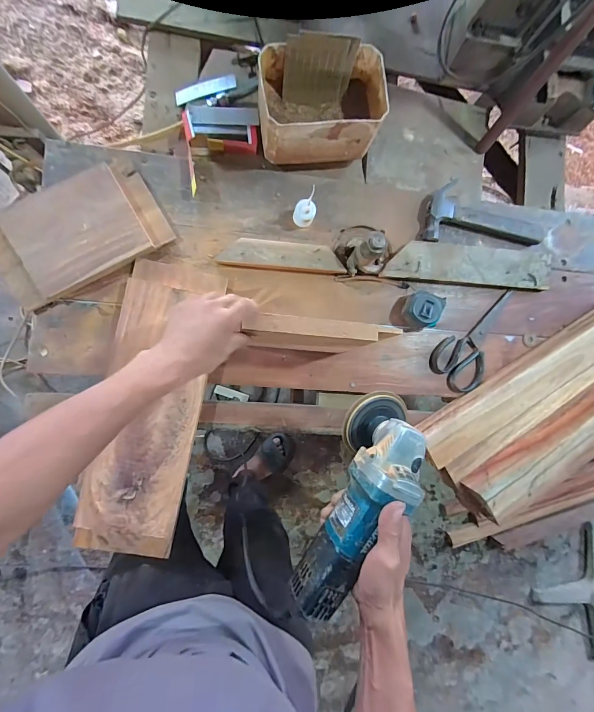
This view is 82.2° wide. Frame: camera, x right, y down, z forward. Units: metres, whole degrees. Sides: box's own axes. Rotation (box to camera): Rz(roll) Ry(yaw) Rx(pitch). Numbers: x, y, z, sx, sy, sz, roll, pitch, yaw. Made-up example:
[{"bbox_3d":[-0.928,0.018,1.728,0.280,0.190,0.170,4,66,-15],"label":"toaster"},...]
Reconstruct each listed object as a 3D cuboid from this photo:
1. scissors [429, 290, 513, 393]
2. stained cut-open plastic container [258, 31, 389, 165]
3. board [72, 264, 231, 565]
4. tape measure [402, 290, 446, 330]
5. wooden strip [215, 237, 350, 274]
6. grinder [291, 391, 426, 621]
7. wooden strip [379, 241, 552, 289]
[{"bbox_3d":[0.358,-0.020,0.659,0.210,0.013,0.109,-36,93,-7],"label":"scissors"},{"bbox_3d":[0.039,-0.413,0.569,0.185,0.125,0.130,-7,89,-7],"label":"stained cut-open plastic container"},{"bbox_3d":[-0.243,0.089,0.572,0.156,0.028,0.490,11,87,-6],"label":"board"},{"bbox_3d":[0.230,-0.086,0.629,0.064,0.045,0.064,23,86,-6],"label":"tape measure"},{"bbox_3d":[-0.025,-0.176,0.602,0.217,0.024,0.045,4,88,-7],"label":"wooden strip"},{"bbox_3d":[0.075,0.181,0.391,0.083,0.083,0.268,26,79,-5],"label":"grinder"},{"bbox_3d":[0.333,-0.175,0.651,0.336,0.025,0.081,0,88,-7],"label":"wooden strip"}]

